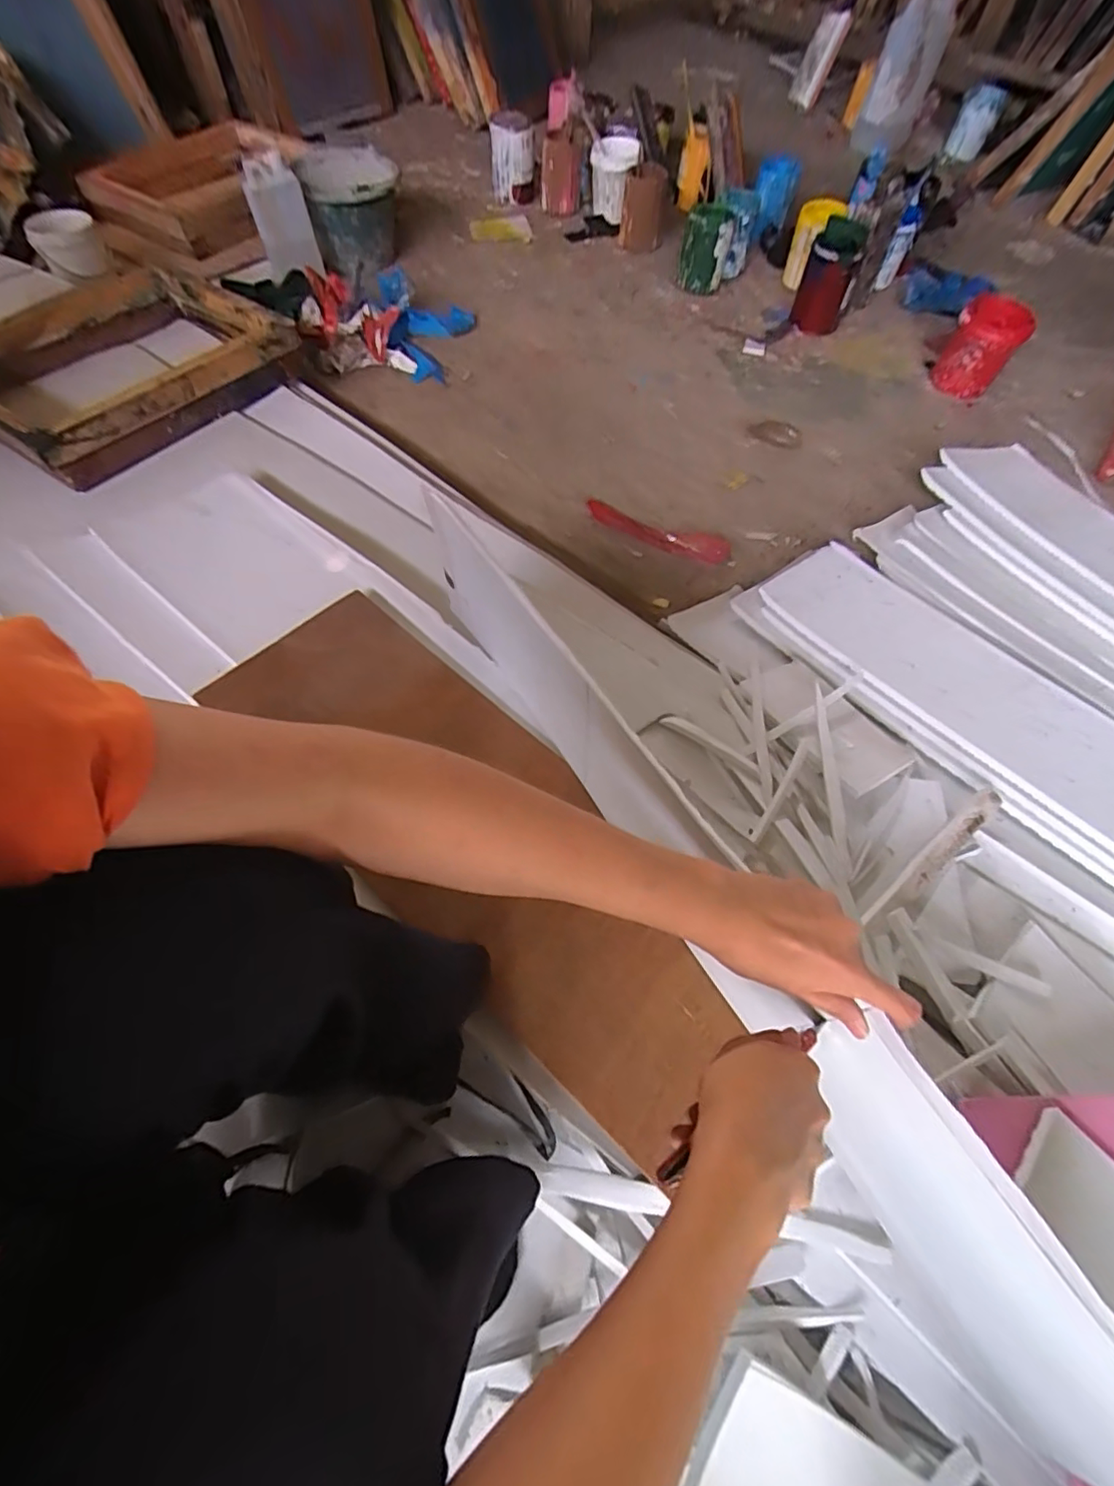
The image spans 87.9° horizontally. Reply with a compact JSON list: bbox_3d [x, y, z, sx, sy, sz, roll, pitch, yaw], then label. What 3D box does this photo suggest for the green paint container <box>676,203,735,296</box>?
[{"bbox_3d":[0.344,-1.147,1.336,0.103,0.135,0.119,19,63,8],"label":"green paint container"}]

